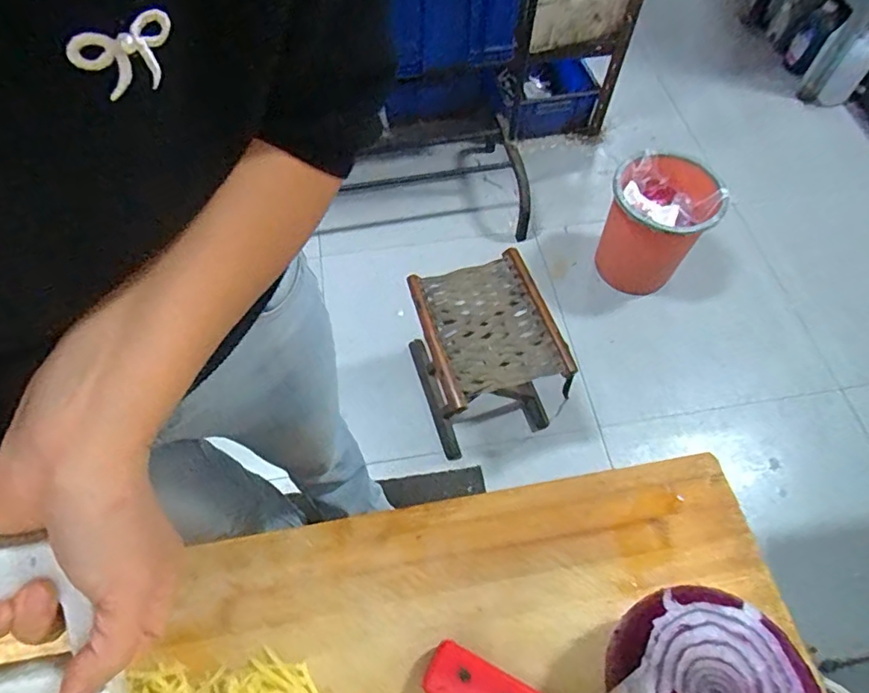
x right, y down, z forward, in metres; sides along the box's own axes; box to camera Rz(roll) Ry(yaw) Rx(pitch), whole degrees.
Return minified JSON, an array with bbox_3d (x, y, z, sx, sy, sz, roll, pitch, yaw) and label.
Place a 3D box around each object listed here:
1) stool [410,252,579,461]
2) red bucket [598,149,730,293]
[{"bbox_3d":[0.100,0.032,1.162,0.247,0.311,0.275,-15,61,-8],"label":"stool"},{"bbox_3d":[0.527,-0.289,1.320,0.237,0.271,0.255,0,60,0],"label":"red bucket"}]

